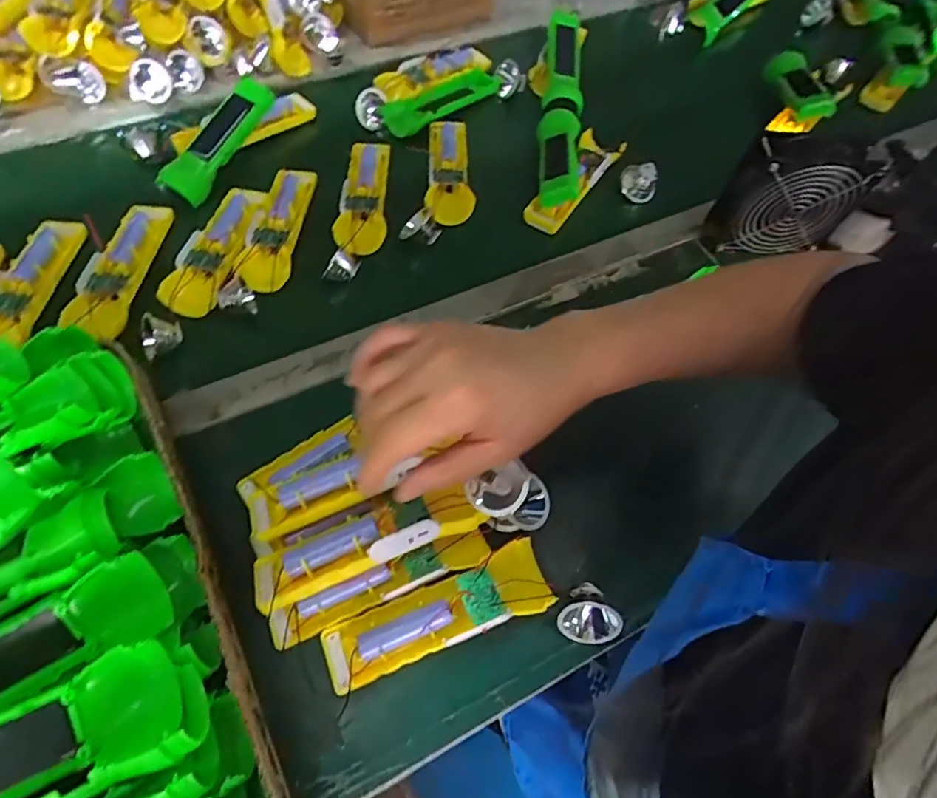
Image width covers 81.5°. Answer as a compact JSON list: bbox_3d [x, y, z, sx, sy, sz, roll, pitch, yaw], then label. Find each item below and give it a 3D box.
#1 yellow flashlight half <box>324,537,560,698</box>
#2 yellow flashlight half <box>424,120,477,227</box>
[{"bbox_3d":[-0.020,0.154,0.386,0.159,0.030,0.045,-20,63,-15],"label":"yellow flashlight half"},{"bbox_3d":[-0.022,-0.258,0.608,0.050,0.021,0.160,-1,60,-4],"label":"yellow flashlight half"}]

